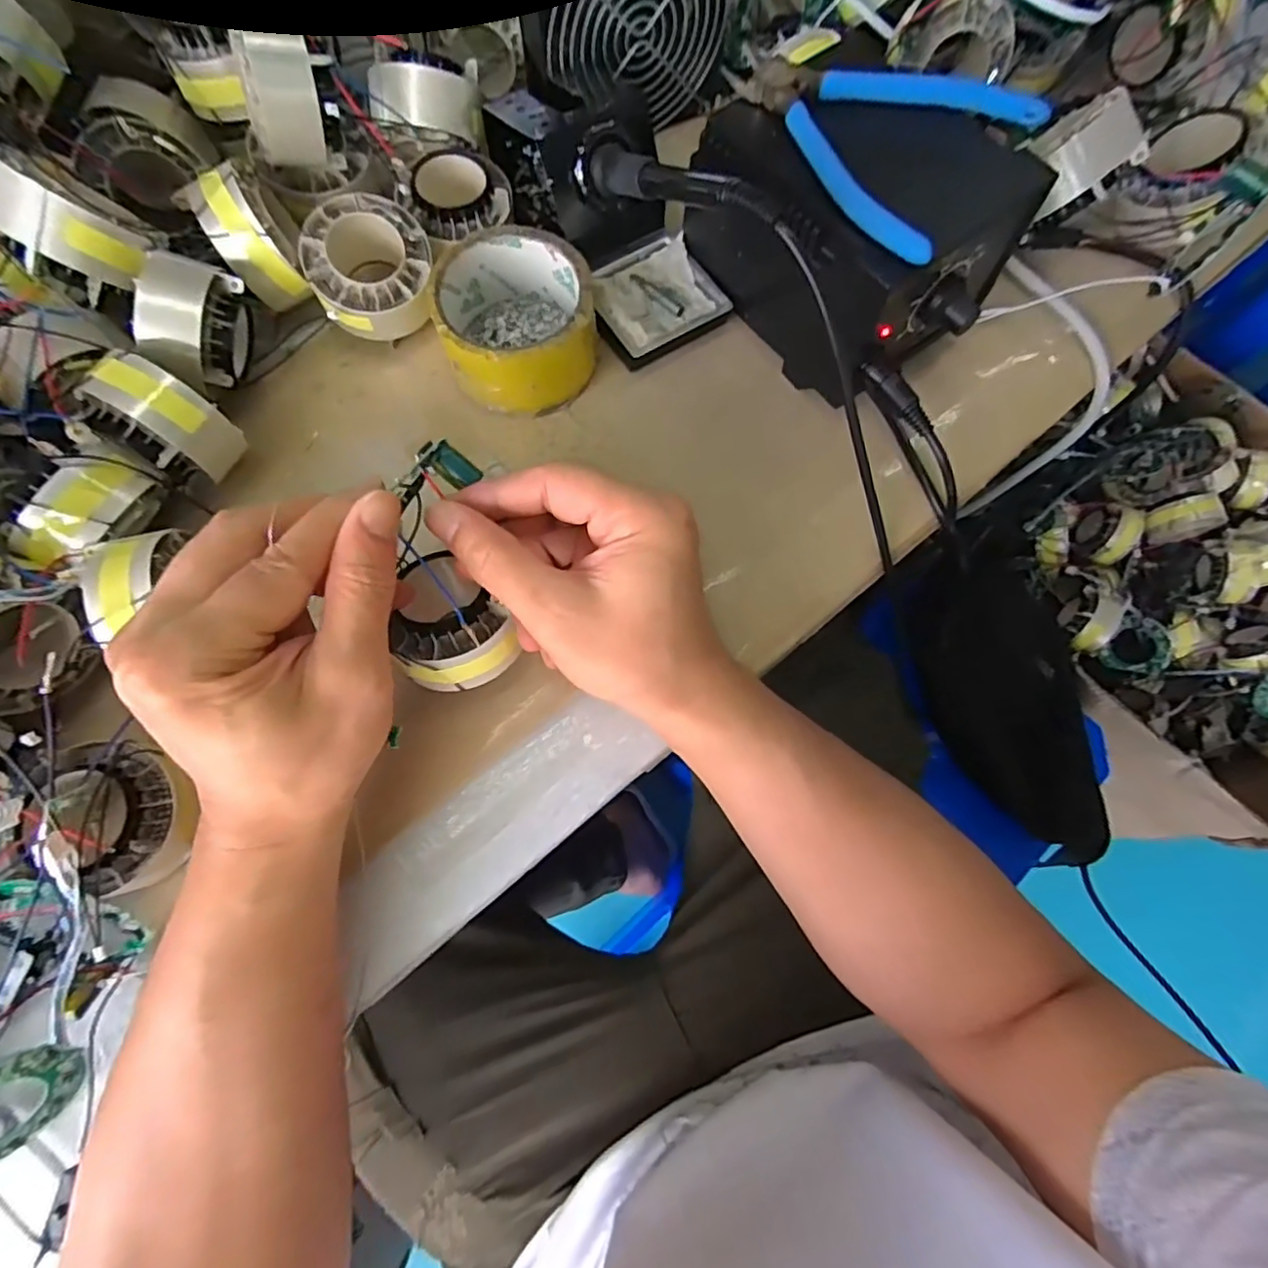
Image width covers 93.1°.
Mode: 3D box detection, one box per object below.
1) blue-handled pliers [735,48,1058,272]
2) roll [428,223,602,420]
[{"bbox_3d":[0.110,-0.239,0.281,0.126,0.010,0.108,38,81,11],"label":"blue-handled pliers"},{"bbox_3d":[-0.064,-0.173,0.334,0.082,0.047,0.082,0,75,1],"label":"roll"}]

